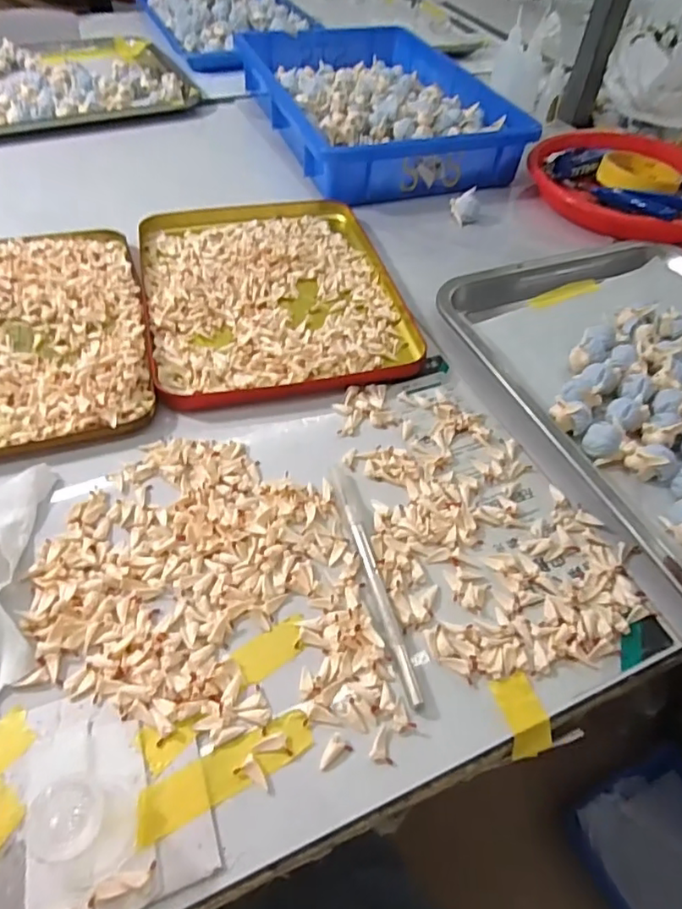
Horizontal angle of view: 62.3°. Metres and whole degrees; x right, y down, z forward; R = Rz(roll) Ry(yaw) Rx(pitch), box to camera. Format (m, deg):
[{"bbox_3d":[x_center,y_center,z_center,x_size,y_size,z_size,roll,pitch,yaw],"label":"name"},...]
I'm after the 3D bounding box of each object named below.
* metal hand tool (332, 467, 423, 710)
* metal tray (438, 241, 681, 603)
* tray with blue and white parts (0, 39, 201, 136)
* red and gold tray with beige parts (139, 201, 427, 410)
[{"bbox_3d":[0.019,0.064,0.311,0.010,0.006,0.143,-10,52,-13],"label":"metal hand tool"},{"bbox_3d":[0.255,-0.046,0.405,0.269,0.034,0.343,-17,54,-18],"label":"metal tray"},{"bbox_3d":[-0.372,-0.466,0.700,0.346,0.025,0.246,-22,55,-21],"label":"tray with blue and white parts"},{"bbox_3d":[-0.058,-0.147,0.471,0.202,0.016,0.256,-10,52,-13],"label":"red and gold tray with beige parts"}]

